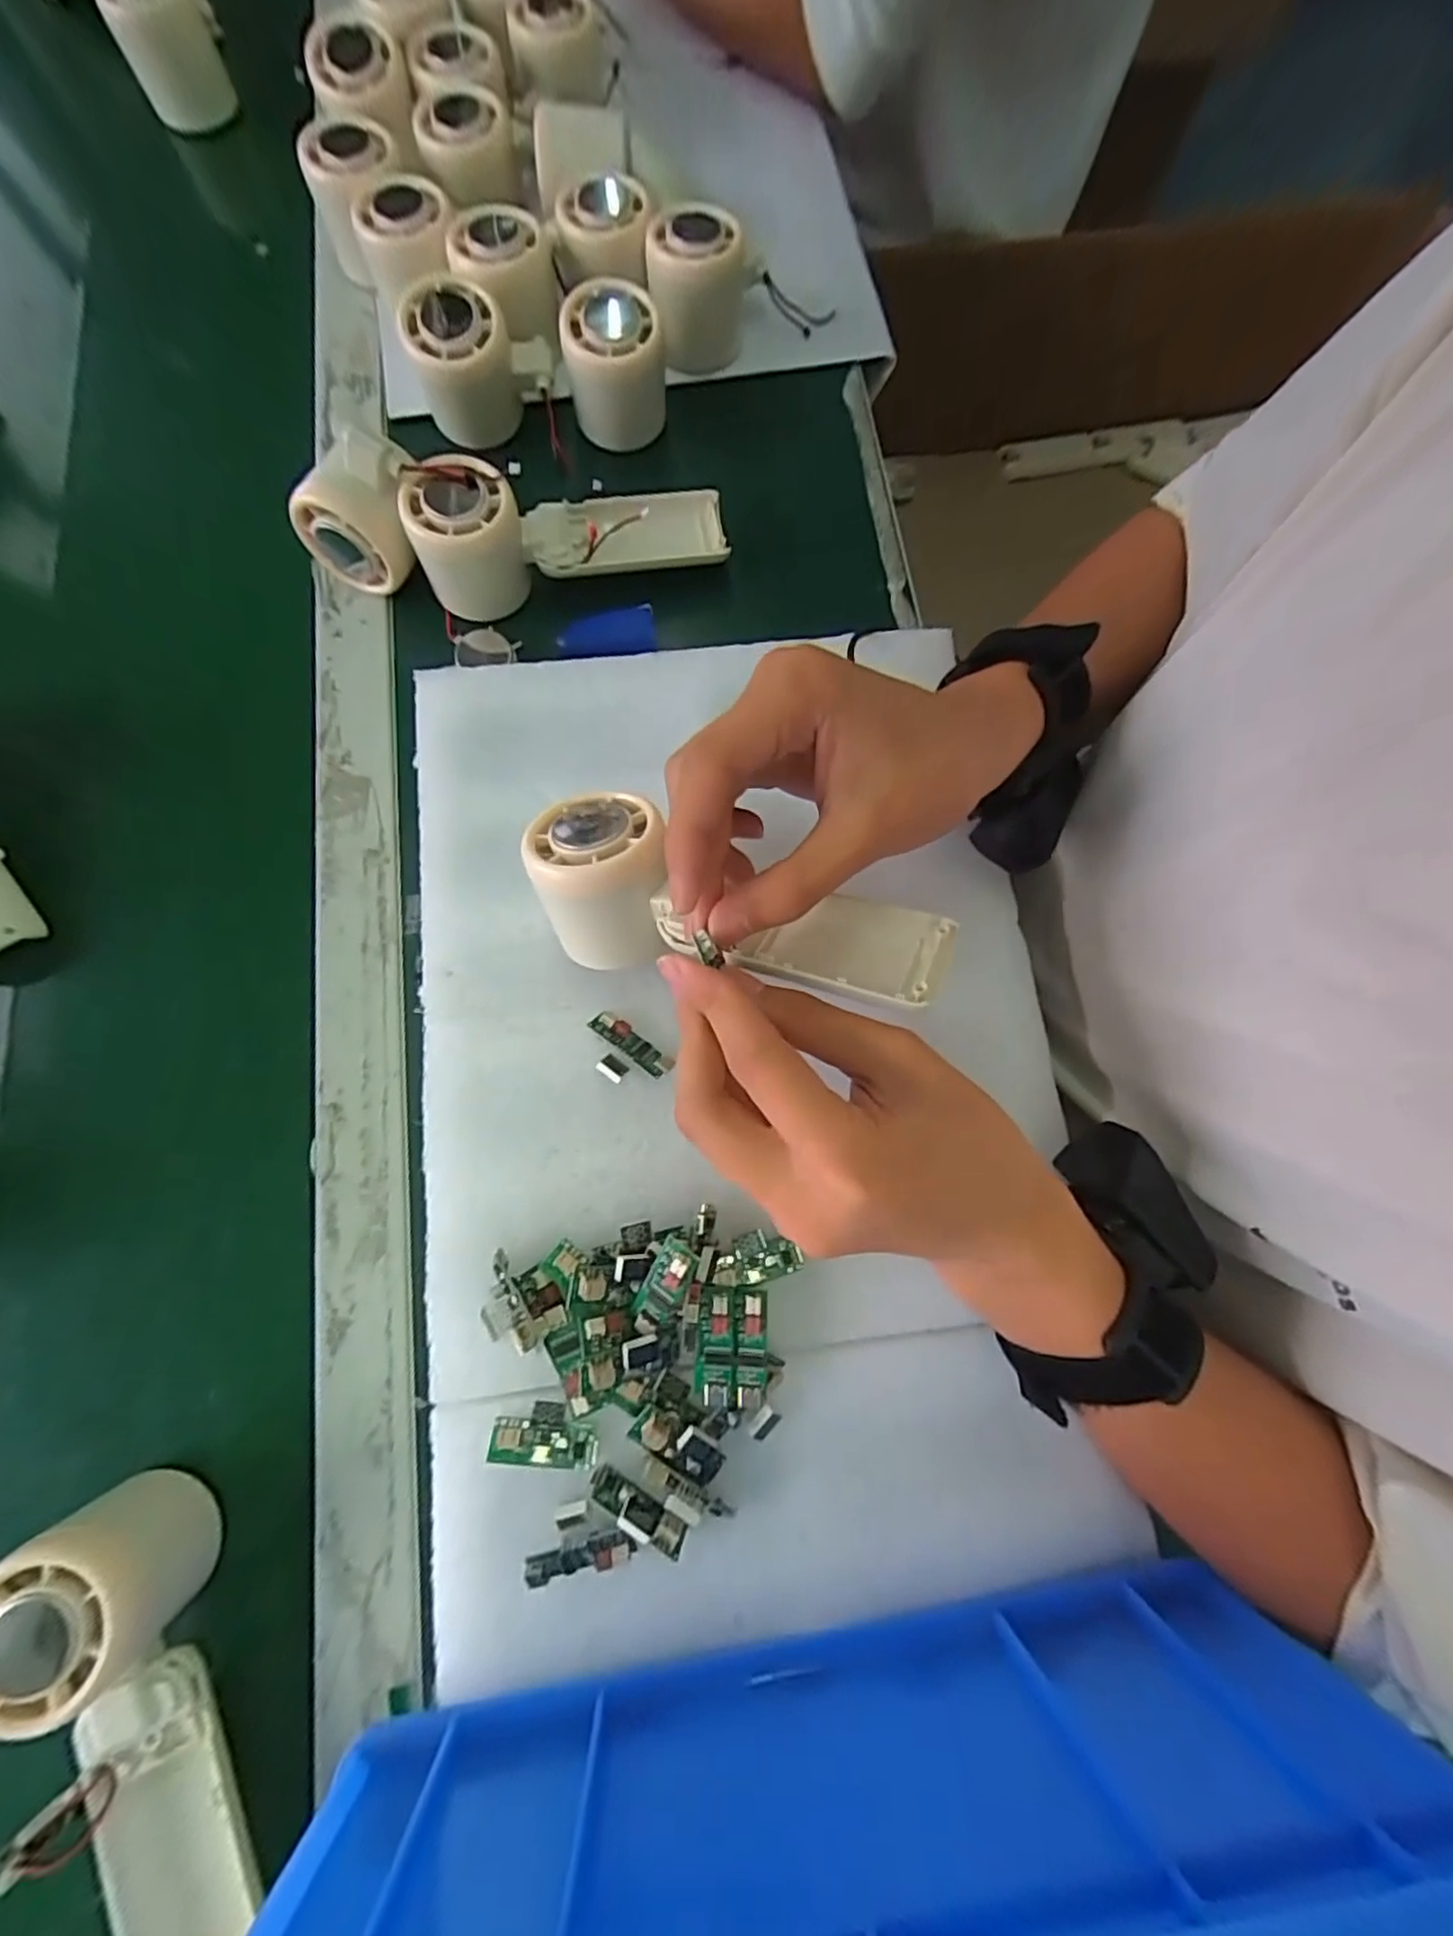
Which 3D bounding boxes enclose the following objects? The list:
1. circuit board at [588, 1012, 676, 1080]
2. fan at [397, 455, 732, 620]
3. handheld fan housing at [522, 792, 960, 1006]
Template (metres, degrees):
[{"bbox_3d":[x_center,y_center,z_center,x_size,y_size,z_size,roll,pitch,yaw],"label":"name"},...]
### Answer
[{"bbox_3d":[-0.041,0.032,0.290,0.039,0.010,0.010,36,78,7],"label":"circuit board"},{"bbox_3d":[-0.083,-0.236,0.363,0.163,0.058,0.046,-11,76,-5],"label":"fan"},{"bbox_3d":[0.001,-0.027,0.254,0.161,0.048,0.064,13,76,6],"label":"handheld fan housing"}]

